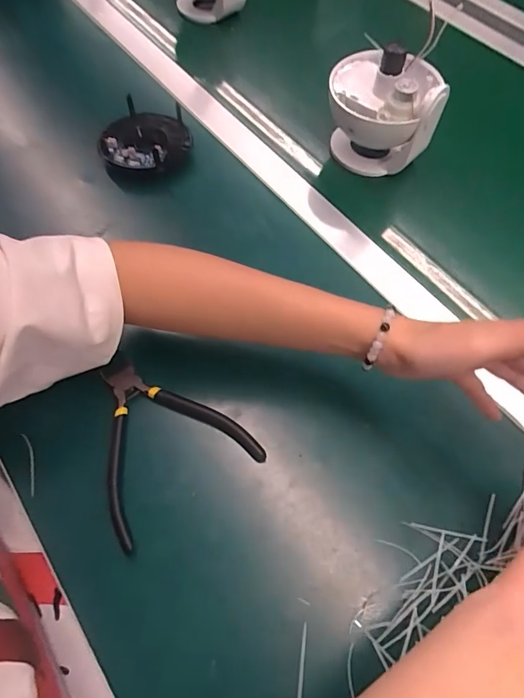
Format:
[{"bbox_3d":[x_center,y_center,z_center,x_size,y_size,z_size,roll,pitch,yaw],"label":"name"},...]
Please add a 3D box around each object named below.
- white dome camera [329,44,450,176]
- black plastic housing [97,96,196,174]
[{"bbox_3d":[0.128,-0.256,0.471,0.109,0.104,0.102,12,62,4],"label":"white dome camera"},{"bbox_3d":[-0.126,-0.231,0.477,0.093,0.031,0.102,2,62,-1],"label":"black plastic housing"}]

